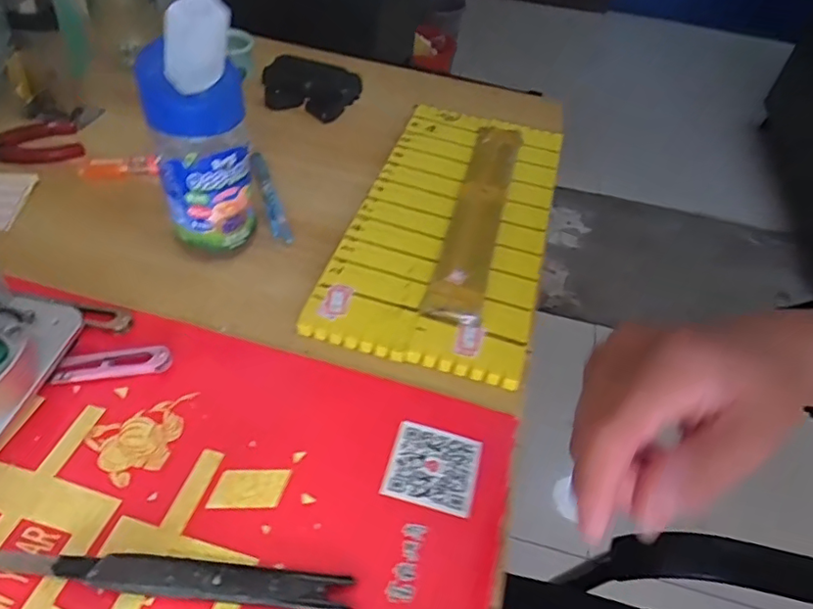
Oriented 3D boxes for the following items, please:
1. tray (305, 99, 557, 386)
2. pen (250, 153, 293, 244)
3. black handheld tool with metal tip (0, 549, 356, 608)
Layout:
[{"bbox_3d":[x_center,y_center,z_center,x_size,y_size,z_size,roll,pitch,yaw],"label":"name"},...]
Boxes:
[{"bbox_3d":[0.046,-0.089,0.509,0.160,0.017,0.330,14,47,7],"label":"tray"},{"bbox_3d":[-0.123,-0.098,0.512,0.012,0.007,0.126,-12,50,-17],"label":"pen"},{"bbox_3d":[-0.115,0.135,0.283,0.172,0.012,0.018,6,47,-1],"label":"black handheld tool with metal tip"}]

